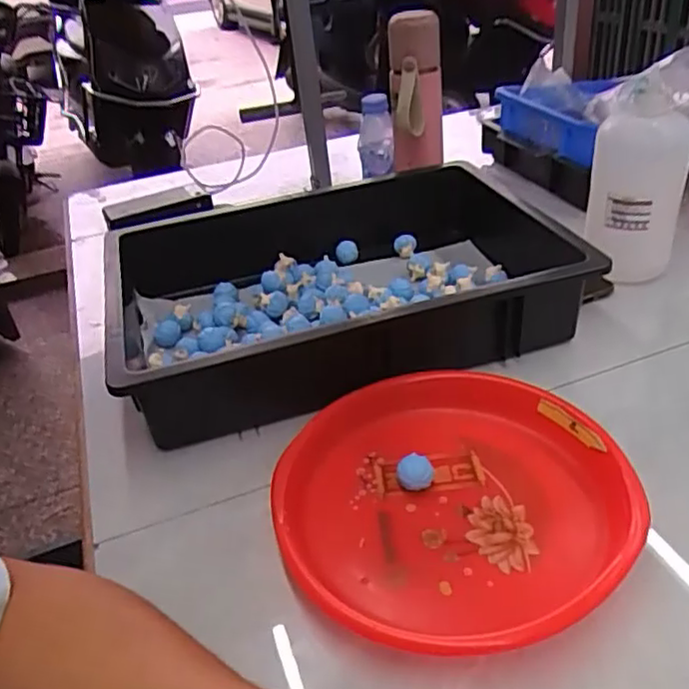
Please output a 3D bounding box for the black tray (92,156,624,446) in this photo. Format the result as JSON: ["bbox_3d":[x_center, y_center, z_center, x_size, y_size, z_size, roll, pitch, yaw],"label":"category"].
[{"bbox_3d":[0.002,-0.066,0.708,0.475,0.102,0.338,-13,34,-9],"label":"black tray"}]

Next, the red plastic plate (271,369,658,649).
[{"bbox_3d":[0.079,0.112,0.484,0.247,0.038,0.244,-5,33,3],"label":"red plastic plate"}]

